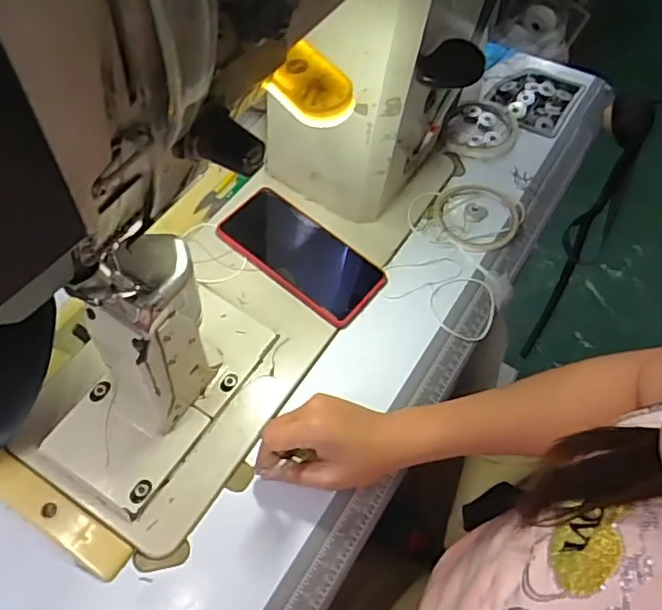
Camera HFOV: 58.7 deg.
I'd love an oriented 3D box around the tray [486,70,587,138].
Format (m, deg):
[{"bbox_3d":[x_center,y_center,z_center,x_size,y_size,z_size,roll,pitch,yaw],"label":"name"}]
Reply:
[{"bbox_3d":[0.249,-0.255,0.728,0.097,0.013,0.107,28,61,18],"label":"tray"}]

